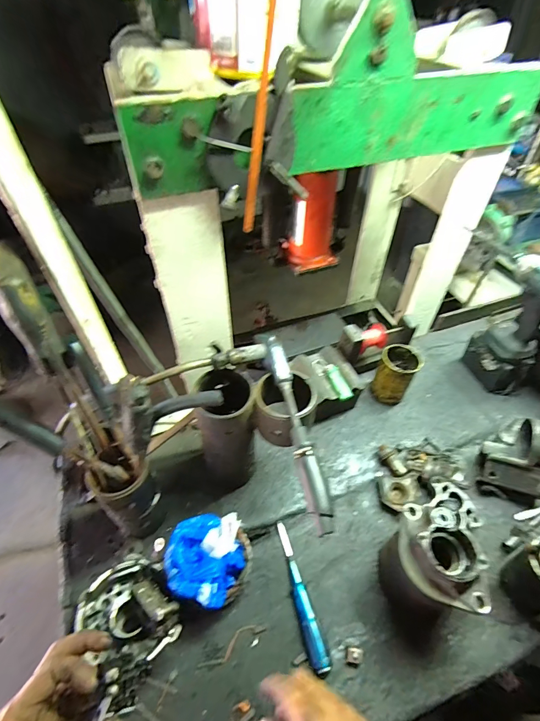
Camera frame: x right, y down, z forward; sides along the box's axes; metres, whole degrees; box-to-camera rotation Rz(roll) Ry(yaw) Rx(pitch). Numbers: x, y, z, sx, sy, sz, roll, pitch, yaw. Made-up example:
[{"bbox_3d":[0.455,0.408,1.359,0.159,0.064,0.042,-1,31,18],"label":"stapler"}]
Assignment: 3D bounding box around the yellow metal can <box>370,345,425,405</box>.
[{"bbox_3d":[0.264,0.031,0.740,0.076,0.108,0.078,0,48,0],"label":"yellow metal can"}]

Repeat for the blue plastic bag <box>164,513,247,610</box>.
[{"bbox_3d":[-0.093,0.283,0.506,0.105,0.044,0.110,10,49,9],"label":"blue plastic bag"}]

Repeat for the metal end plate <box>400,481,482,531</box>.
[{"bbox_3d":[0.233,0.198,0.482,0.092,0.013,0.056,-7,66,21],"label":"metal end plate"}]

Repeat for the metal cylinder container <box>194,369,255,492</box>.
[{"bbox_3d":[-0.064,0.121,0.573,0.077,0.227,0.090,-1,48,-1],"label":"metal cylinder container"}]

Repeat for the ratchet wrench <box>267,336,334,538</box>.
[{"bbox_3d":[0.033,0.075,0.462,0.028,0.029,0.277,-8,49,-8],"label":"ratchet wrench"}]

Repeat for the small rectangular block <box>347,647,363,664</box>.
[{"bbox_3d":[0.119,0.411,0.490,0.021,0.010,0.018,11,49,10],"label":"small rectangular block"}]

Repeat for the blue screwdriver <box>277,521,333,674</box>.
[{"bbox_3d":[0.042,0.350,0.536,0.029,0.023,0.200,-14,50,-13],"label":"blue screwdriver"}]

